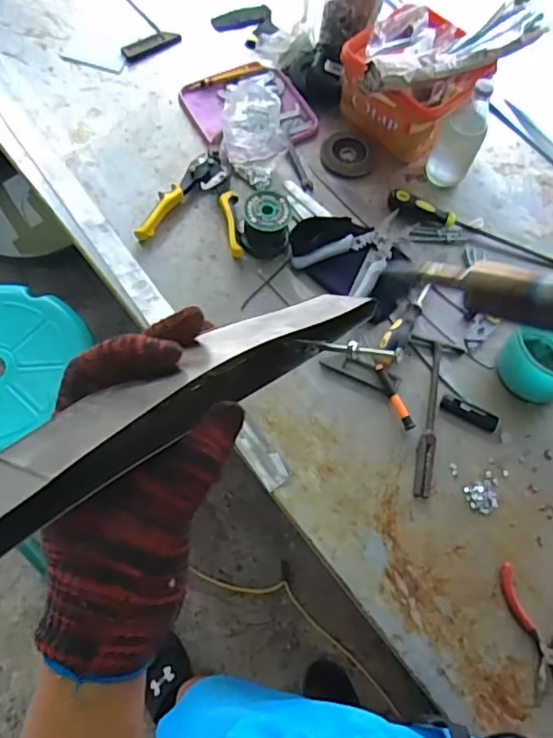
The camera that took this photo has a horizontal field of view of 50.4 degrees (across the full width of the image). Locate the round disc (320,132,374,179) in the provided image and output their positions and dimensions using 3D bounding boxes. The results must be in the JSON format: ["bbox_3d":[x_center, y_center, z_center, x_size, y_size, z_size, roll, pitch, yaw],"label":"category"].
[{"bbox_3d":[0.116,-0.352,0.965,0.084,0.016,0.087,1,66,-2],"label":"round disc"}]

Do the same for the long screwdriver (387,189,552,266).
[{"bbox_3d":[0.317,-0.218,0.909,0.300,0.032,0.043,17,67,5],"label":"long screwdriver"}]

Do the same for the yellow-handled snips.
[{"bbox_3d":[-0.115,-0.262,0.895,0.152,0.028,0.173,9,66,1],"label":"yellow-handled snips"}]

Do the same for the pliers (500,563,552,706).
[{"bbox_3d":[0.314,0.308,0.684,0.100,0.010,0.144,7,66,0],"label":"pliers"}]

